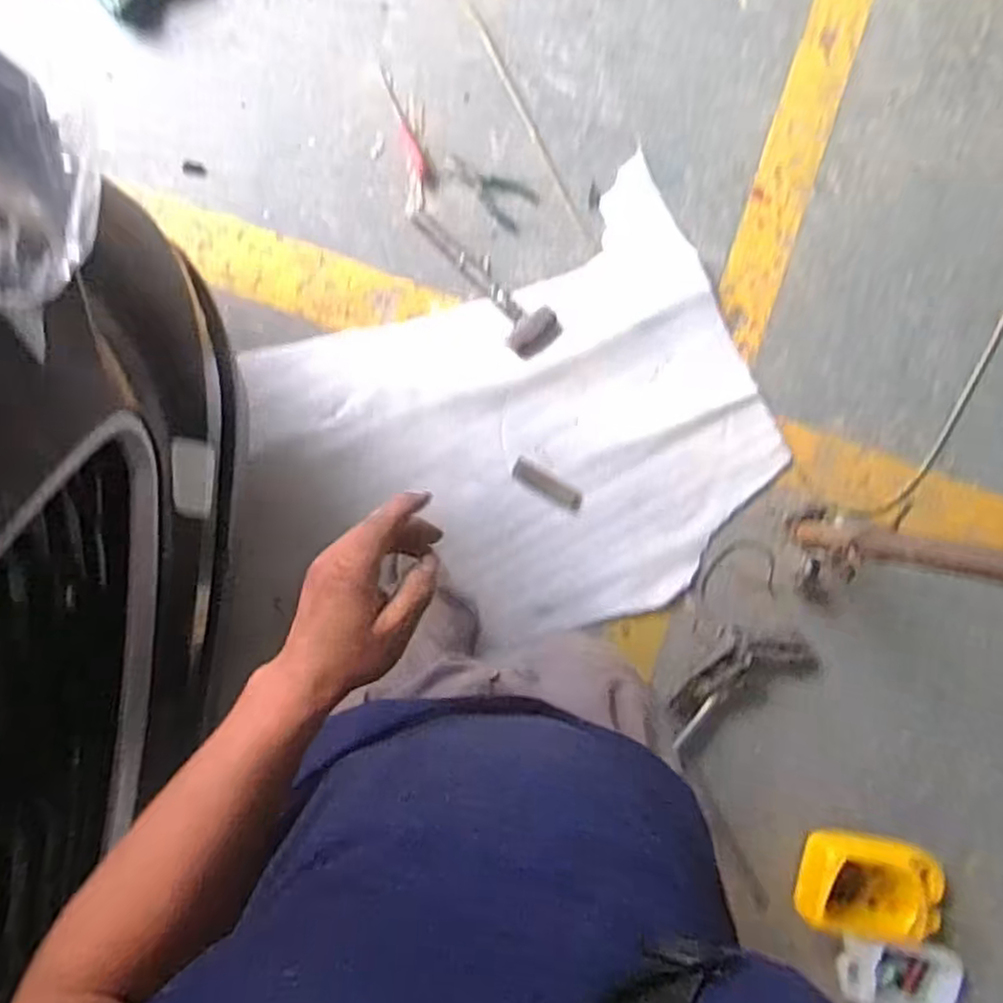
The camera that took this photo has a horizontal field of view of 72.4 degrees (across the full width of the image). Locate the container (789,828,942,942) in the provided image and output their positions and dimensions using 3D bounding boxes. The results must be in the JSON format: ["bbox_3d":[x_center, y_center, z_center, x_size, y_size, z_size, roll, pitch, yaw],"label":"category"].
[{"bbox_3d":[0.767,0.791,1.432,0.309,0.076,0.199,11,89,-5],"label":"container"}]

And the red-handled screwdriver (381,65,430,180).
[{"bbox_3d":[-0.192,-0.749,1.356,0.032,0.024,0.235,-20,94,-6],"label":"red-handled screwdriver"}]

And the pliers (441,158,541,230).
[{"bbox_3d":[-0.023,-0.632,1.369,0.187,0.008,0.089,37,88,-6],"label":"pliers"}]

